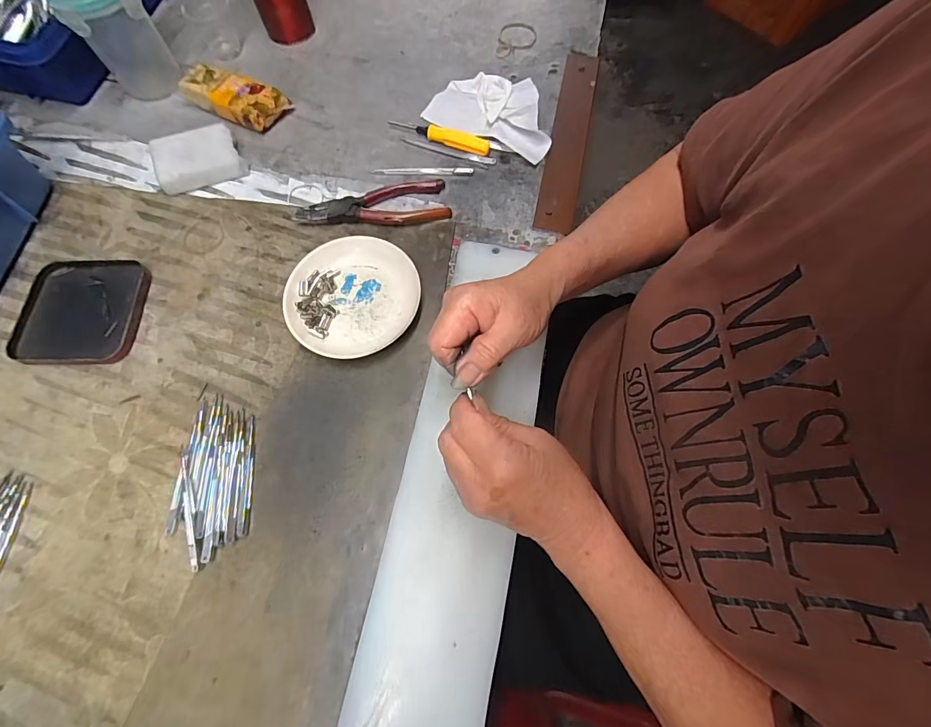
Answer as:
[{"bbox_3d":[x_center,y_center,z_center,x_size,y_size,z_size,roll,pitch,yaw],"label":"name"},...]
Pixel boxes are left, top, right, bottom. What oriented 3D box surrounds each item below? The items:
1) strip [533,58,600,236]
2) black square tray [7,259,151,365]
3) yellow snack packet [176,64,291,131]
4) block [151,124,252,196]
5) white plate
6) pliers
[{"bbox_3d":[0.114,-0.250,0.466,0.039,0.006,0.256,10,70,8],"label":"strip"},{"bbox_3d":[-0.357,-0.048,0.389,0.111,0.011,0.103,-2,69,0],"label":"black square tray"},{"bbox_3d":[-0.258,-0.300,0.477,0.108,0.035,0.051,26,72,11],"label":"yellow snack packet"},{"bbox_3d":[-0.282,-0.217,0.446,0.082,0.031,0.052,-23,70,-8],"label":"block"},{"bbox_3d":[-0.102,-0.060,0.389,0.119,0.022,0.113,0,69,1],"label":"white plate"},{"bbox_3d":[-0.092,-0.157,0.427,0.146,0.014,0.050,-12,69,-4],"label":"pliers"}]

